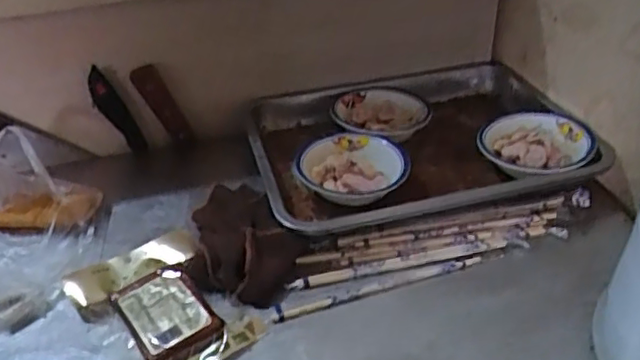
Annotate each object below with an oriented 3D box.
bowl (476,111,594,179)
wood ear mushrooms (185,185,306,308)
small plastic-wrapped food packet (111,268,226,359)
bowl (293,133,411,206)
[{"bbox_3d":[0.247,-0.031,0.715,0.121,0.049,0.118,-2,37,1],"label":"bowl"},{"bbox_3d":[-0.079,0.052,0.640,0.111,0.037,0.181,-6,37,-4],"label":"wood ear mushrooms"},{"bbox_3d":[-0.142,0.123,0.570,0.072,0.019,0.101,-23,42,-25],"label":"small plastic-wrapped food packet"},{"bbox_3d":[0.035,-0.009,0.701,0.124,0.044,0.124,-2,37,1],"label":"bowl"}]

